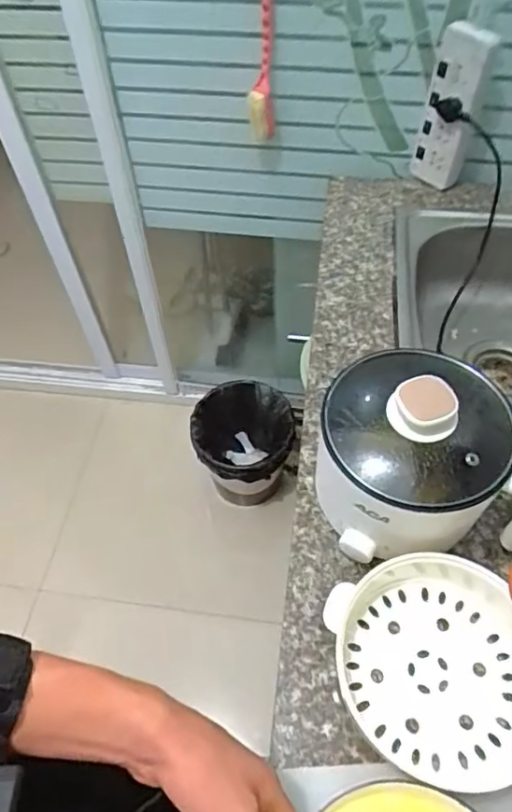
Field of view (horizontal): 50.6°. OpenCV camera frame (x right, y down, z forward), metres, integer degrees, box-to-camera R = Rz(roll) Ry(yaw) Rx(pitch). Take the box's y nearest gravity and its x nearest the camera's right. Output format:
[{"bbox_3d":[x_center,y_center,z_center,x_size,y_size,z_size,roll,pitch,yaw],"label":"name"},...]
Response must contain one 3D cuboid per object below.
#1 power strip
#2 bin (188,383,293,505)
[{"bbox_3d":[0.296,-0.447,0.827,0.081,0.226,0.050,18,57,14],"label":"power strip"},{"bbox_3d":[-0.032,0.114,1.381,0.228,0.278,0.241,-8,54,-5],"label":"bin"}]

